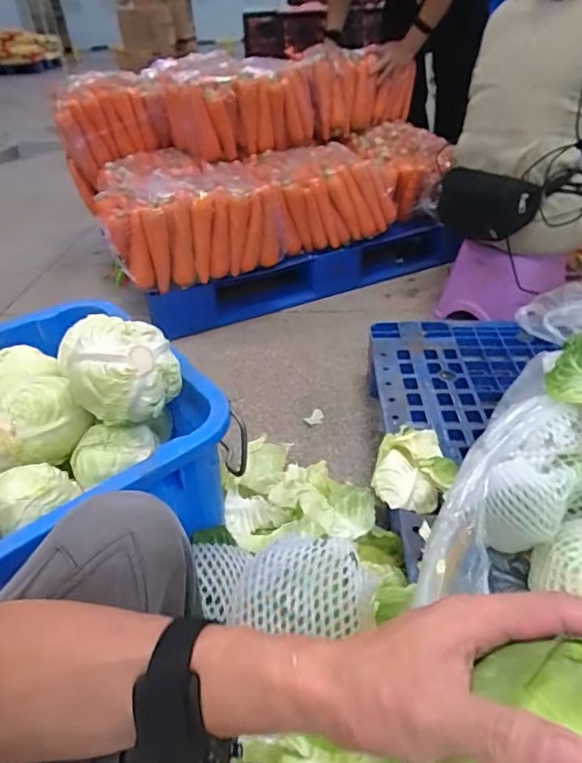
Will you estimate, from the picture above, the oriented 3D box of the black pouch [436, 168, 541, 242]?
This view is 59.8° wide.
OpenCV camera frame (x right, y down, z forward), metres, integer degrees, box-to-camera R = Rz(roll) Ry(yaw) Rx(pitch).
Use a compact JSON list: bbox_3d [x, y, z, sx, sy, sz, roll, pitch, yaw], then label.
[{"bbox_3d":[0.464,-0.441,1.263,0.062,0.175,0.330,-17,23,-17],"label":"black pouch"}]

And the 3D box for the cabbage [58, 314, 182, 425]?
[{"bbox_3d":[-0.219,-0.016,0.661,0.111,0.112,0.120,14,40,22],"label":"cabbage"}]

